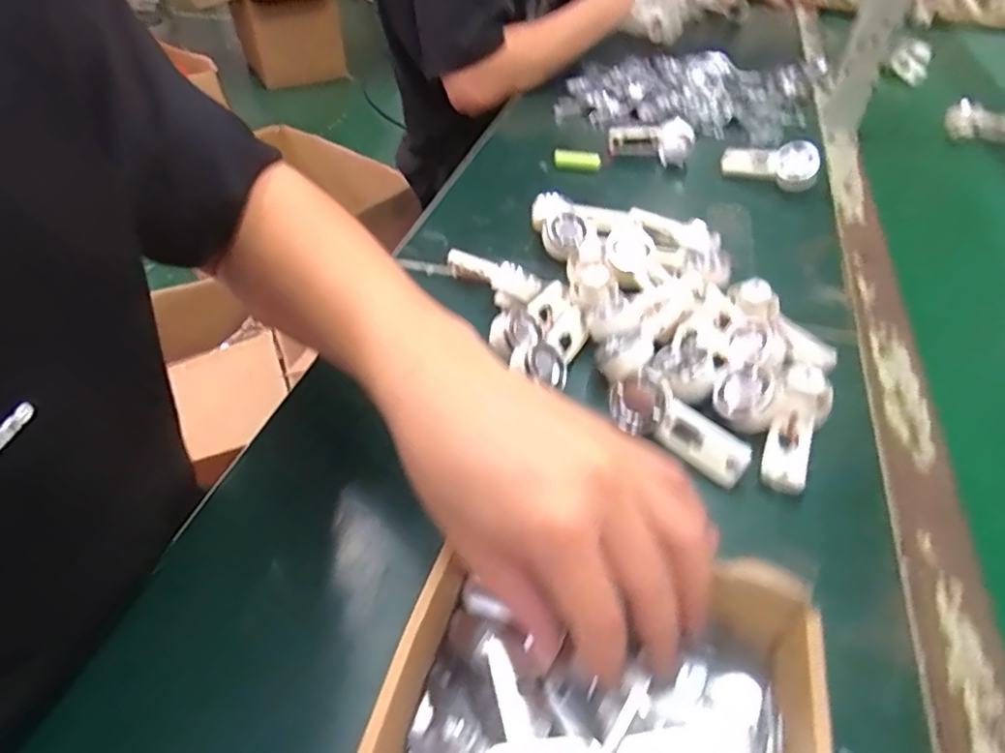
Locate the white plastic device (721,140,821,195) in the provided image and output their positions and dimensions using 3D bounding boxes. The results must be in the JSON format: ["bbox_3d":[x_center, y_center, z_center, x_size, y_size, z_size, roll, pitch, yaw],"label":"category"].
[{"bbox_3d":[0.285,-0.226,0.631,0.094,0.048,0.029,27,50,26],"label":"white plastic device"}]

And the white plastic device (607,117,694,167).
[{"bbox_3d":[0.168,-0.267,0.678,0.091,0.040,0.039,5,44,5],"label":"white plastic device"}]

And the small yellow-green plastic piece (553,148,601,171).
[{"bbox_3d":[0.082,-0.243,0.664,0.054,0.017,0.016,14,45,14],"label":"small yellow-green plastic piece"}]

